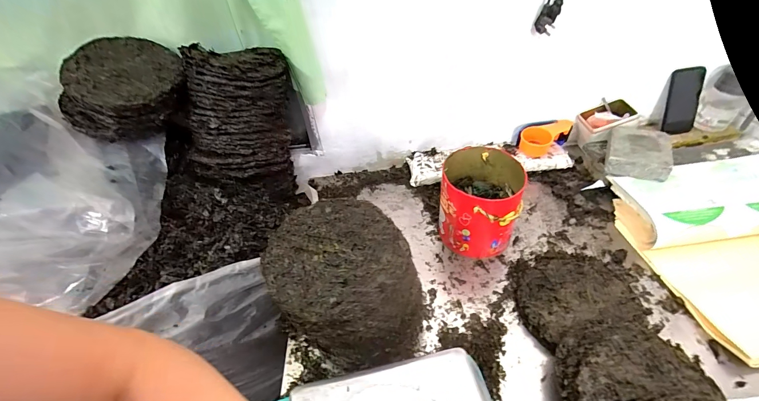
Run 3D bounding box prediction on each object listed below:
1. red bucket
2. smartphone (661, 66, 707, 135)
[{"bbox_3d":[0.220,0.005,0.739,0.163,0.178,0.184,10,46,18],"label":"red bucket"},{"bbox_3d":[0.829,-0.269,0.912,0.075,0.175,0.011,-3,30,17],"label":"smartphone"}]

